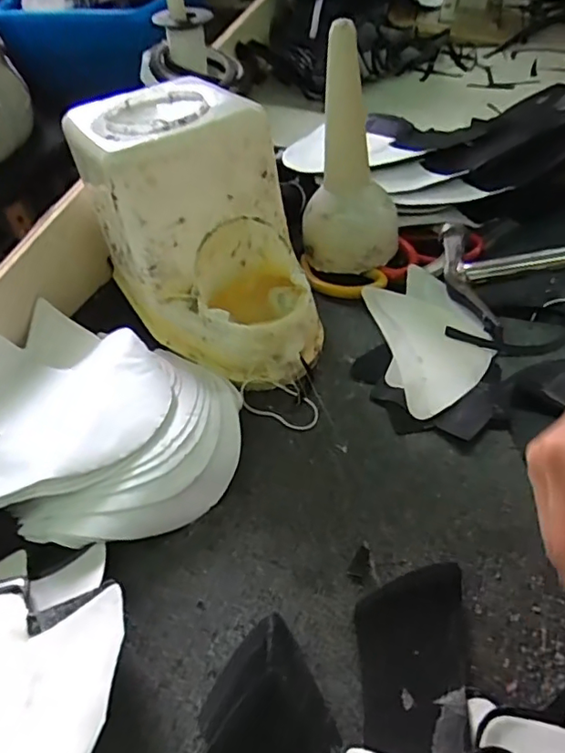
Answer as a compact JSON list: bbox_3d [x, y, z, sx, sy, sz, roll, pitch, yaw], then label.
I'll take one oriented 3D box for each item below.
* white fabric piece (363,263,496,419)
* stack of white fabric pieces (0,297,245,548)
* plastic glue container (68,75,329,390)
[{"bbox_3d":[0.122,-0.037,0.480,0.084,0.009,0.171,-7,46,0],"label":"white fabric piece"},{"bbox_3d":[-0.140,0.028,0.427,0.229,0.043,0.187,15,50,20],"label":"stack of white fabric pieces"},{"bbox_3d":[-0.071,-0.123,0.482,0.154,0.159,0.259,-16,47,-9],"label":"plastic glue container"}]

